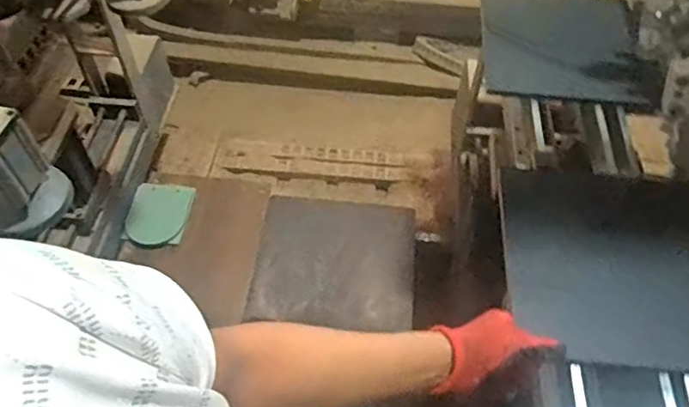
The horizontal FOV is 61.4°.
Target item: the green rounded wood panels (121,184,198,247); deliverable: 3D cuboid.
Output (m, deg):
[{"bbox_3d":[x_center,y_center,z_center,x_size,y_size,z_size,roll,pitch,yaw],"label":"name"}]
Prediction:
[{"bbox_3d":[-0.472,0.026,1.489,0.146,0.023,0.203,8,51,-2],"label":"green rounded wood panels"}]

